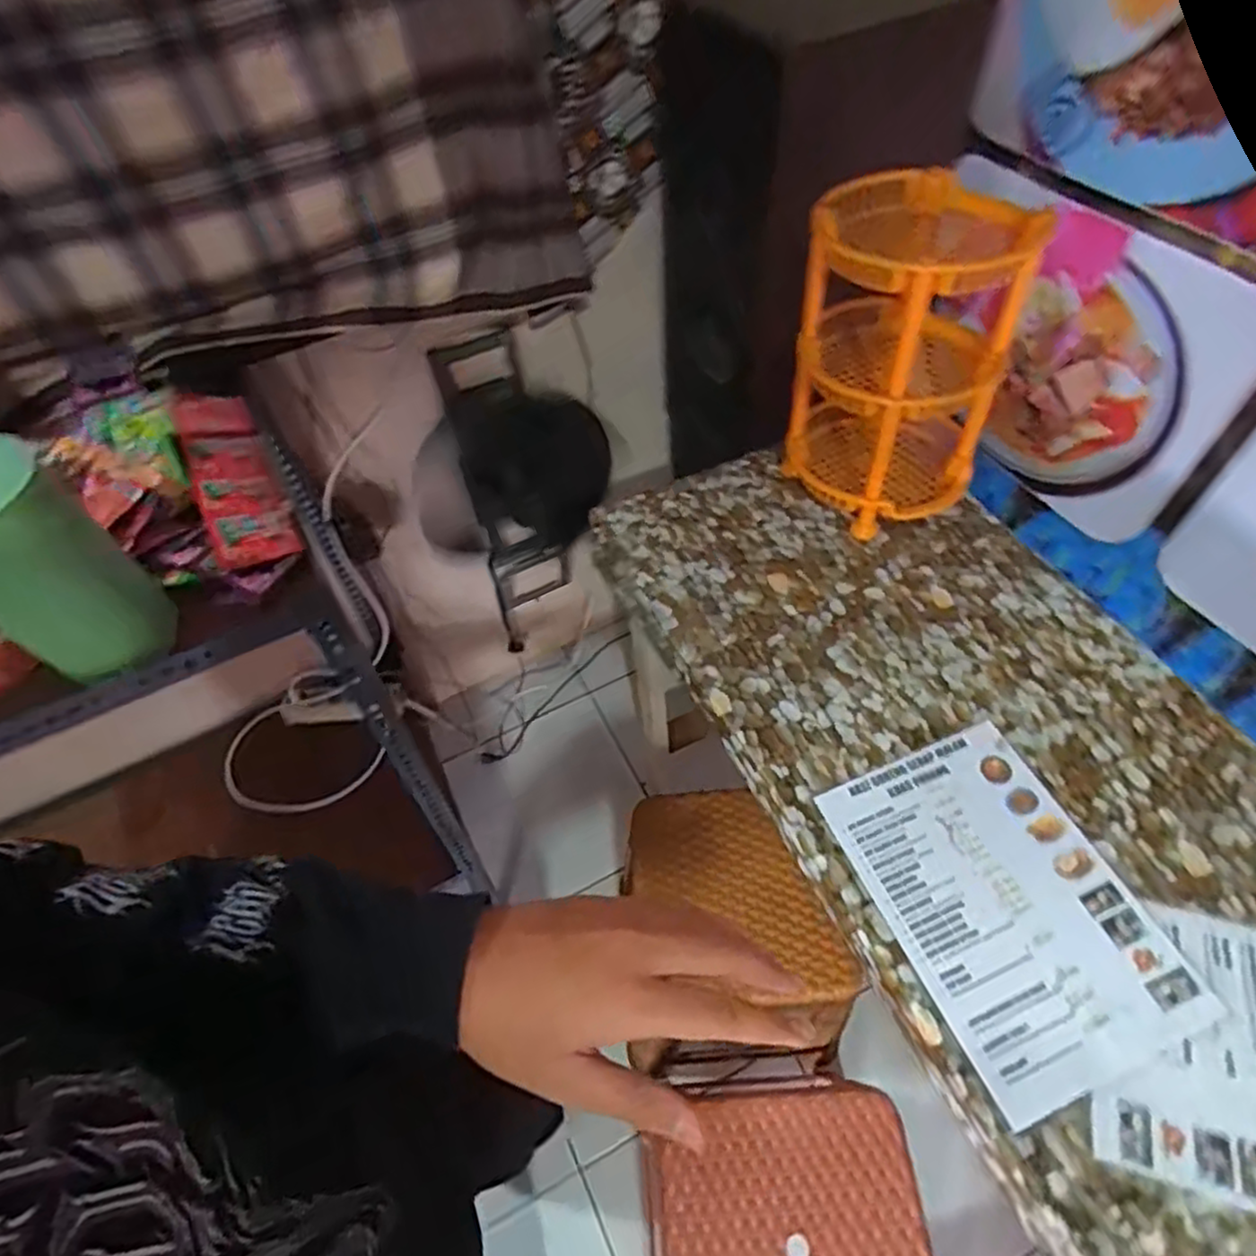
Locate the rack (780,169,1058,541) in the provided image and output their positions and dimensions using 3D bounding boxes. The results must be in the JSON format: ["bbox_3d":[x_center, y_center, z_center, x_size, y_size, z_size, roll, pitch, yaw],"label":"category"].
[{"bbox_3d":[0.317,-0.312,0.853,0.228,0.325,0.246,20,59,18],"label":"rack"}]

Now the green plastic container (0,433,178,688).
[{"bbox_3d":[-0.448,-0.039,0.556,0.105,0.175,0.100,30,62,23],"label":"green plastic container"}]

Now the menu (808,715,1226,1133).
[{"bbox_3d":[0.338,0.244,0.656,0.208,0.006,0.293,-21,56,-10],"label":"menu"}]

